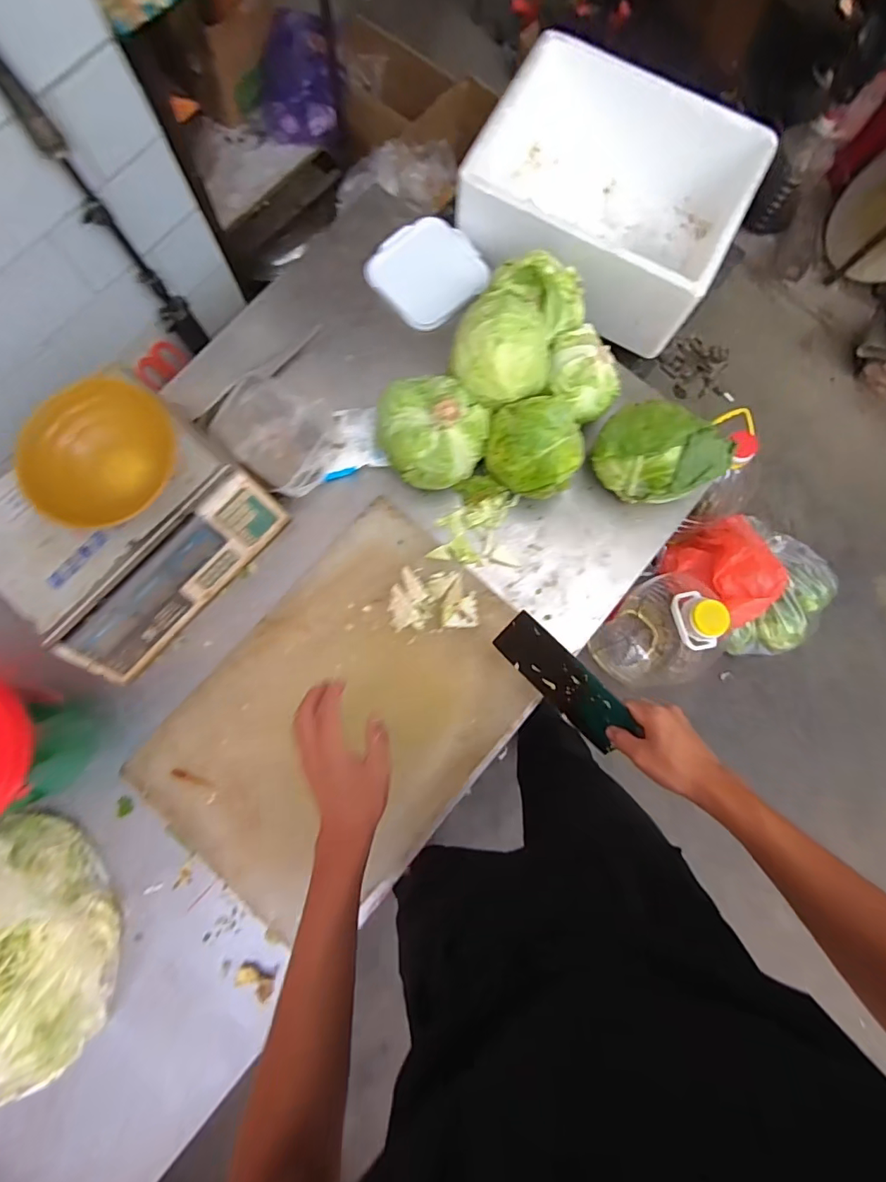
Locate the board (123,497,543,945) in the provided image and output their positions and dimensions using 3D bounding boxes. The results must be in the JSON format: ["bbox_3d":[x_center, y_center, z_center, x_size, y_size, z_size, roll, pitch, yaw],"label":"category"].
[{"bbox_3d":[-0.134,0.184,0.729,0.388,0.026,0.543,41,82,6],"label":"board"}]

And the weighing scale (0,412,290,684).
[{"bbox_3d":[-0.462,-0.089,0.725,0.293,0.104,0.347,41,82,6],"label":"weighing scale"}]

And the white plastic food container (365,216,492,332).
[{"bbox_3d":[-0.026,-0.537,0.840,0.166,0.023,0.168,-40,83,-7],"label":"white plastic food container"}]

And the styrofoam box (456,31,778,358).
[{"bbox_3d":[0.276,-0.663,0.870,0.411,0.198,0.351,25,81,3],"label":"styrofoam box"}]

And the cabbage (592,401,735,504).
[{"bbox_3d":[0.313,-0.196,0.724,0.180,0.110,0.118,23,81,3],"label":"cabbage"}]

